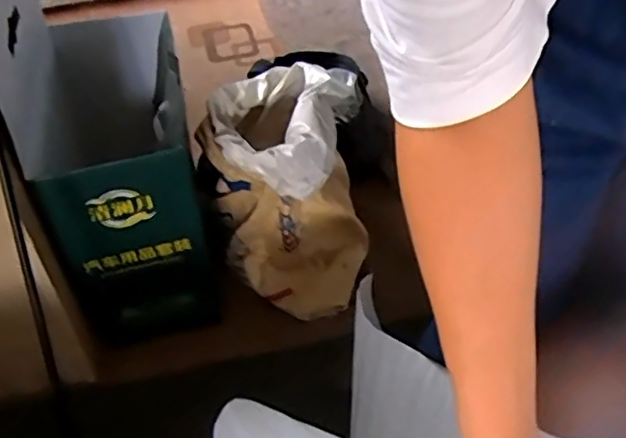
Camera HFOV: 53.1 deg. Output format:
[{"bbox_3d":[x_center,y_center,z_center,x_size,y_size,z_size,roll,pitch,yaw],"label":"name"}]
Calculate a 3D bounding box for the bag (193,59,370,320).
[{"bbox_3d":[-0.039,-0.069,1.082,0.266,0.378,0.366,-3,47,-2],"label":"bag"}]

